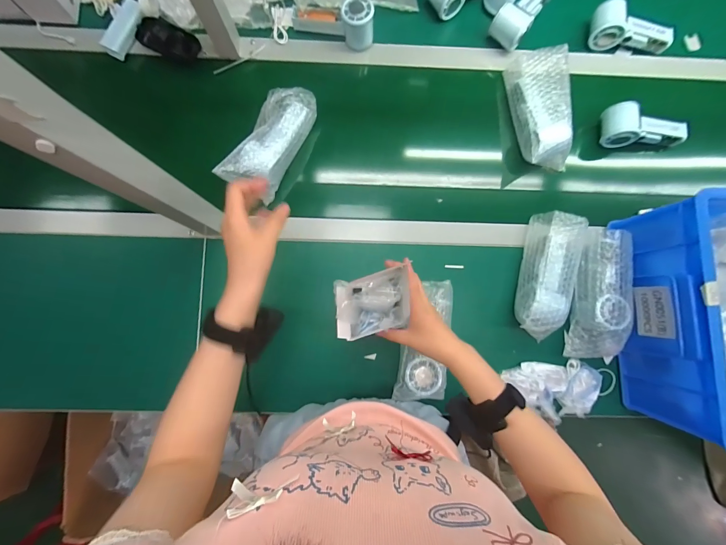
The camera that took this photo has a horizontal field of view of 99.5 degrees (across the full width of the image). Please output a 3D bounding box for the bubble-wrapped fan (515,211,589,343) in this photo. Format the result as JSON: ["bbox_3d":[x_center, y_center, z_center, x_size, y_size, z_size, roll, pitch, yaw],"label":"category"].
[{"bbox_3d":[0.318,0.006,0.523,0.082,0.071,0.202,13,85,0],"label":"bubble-wrapped fan"}]

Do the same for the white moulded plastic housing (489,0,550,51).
[{"bbox_3d":[0.300,-0.493,0.573,0.061,0.058,0.153,36,85,2],"label":"white moulded plastic housing"}]

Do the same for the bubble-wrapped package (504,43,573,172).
[{"bbox_3d":[0.321,-0.294,0.550,0.082,0.056,0.206,-5,85,-2],"label":"bubble-wrapped package"}]

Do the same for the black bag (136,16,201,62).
[{"bbox_3d":[-0.358,-0.428,0.568,0.103,0.027,0.061,33,85,1],"label":"black bag"}]

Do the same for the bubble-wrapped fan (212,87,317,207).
[{"bbox_3d":[-0.157,-0.228,0.524,0.079,0.060,0.199,27,85,1],"label":"bubble-wrapped fan"}]

